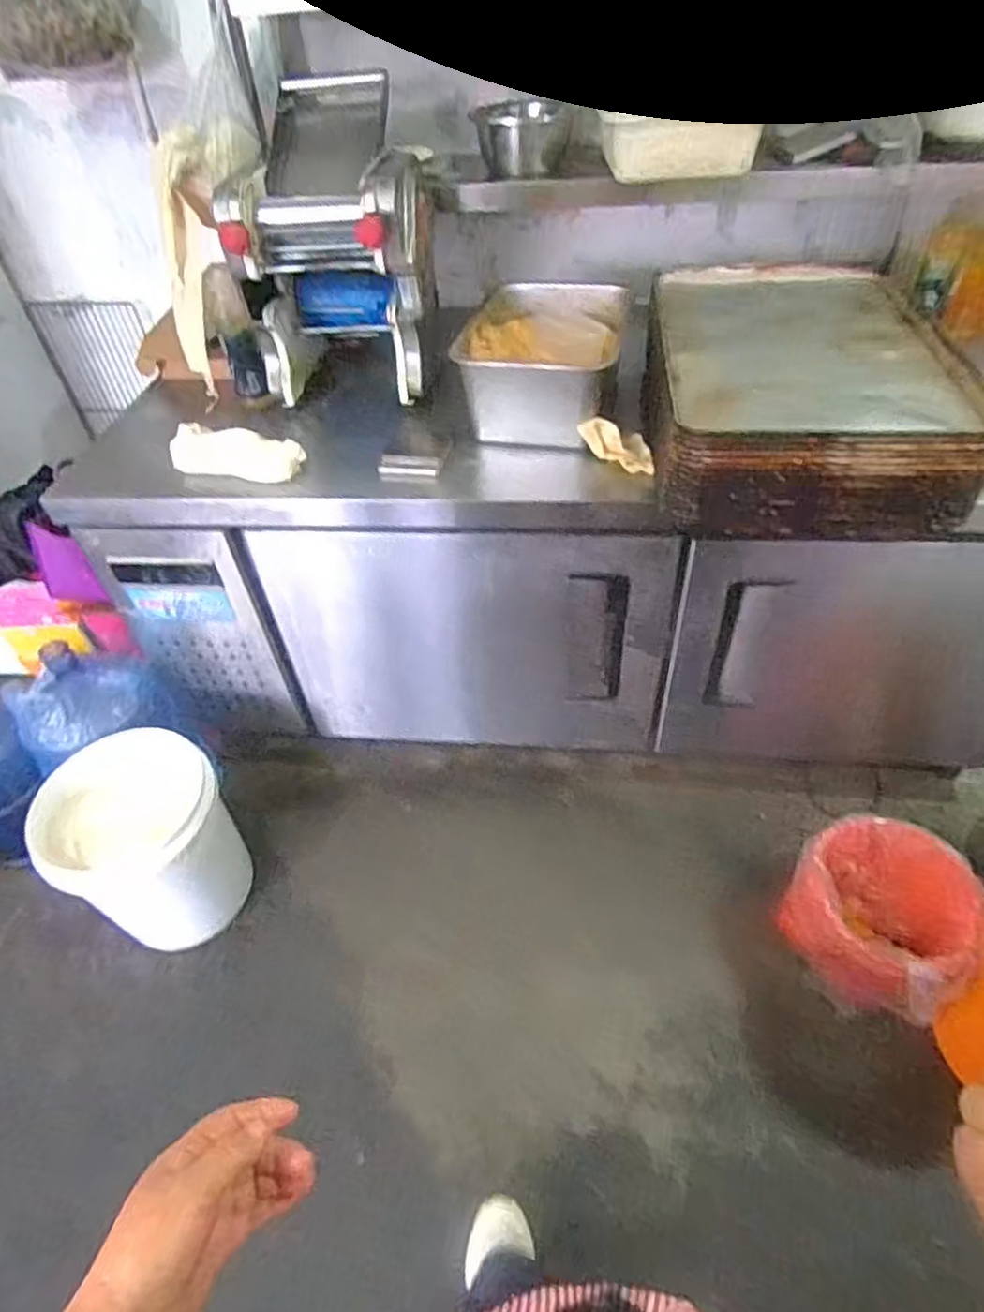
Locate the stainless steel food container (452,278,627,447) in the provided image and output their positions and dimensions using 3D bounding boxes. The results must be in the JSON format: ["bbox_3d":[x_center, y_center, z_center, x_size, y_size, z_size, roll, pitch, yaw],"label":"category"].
[{"bbox_3d":[0.090,-0.509,1.201,0.244,0.163,0.310,8,46,15],"label":"stainless steel food container"}]

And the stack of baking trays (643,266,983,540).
[{"bbox_3d":[0.458,-0.415,1.073,0.395,0.187,0.578,1,44,8],"label":"stack of baking trays"}]

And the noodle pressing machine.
[{"bbox_3d":[-0.302,-0.719,1.238,0.395,0.396,0.379,-3,44,4],"label":"noodle pressing machine"}]

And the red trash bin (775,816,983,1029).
[{"bbox_3d":[0.673,0.466,1.222,0.285,0.267,0.279,14,48,21],"label":"red trash bin"}]

